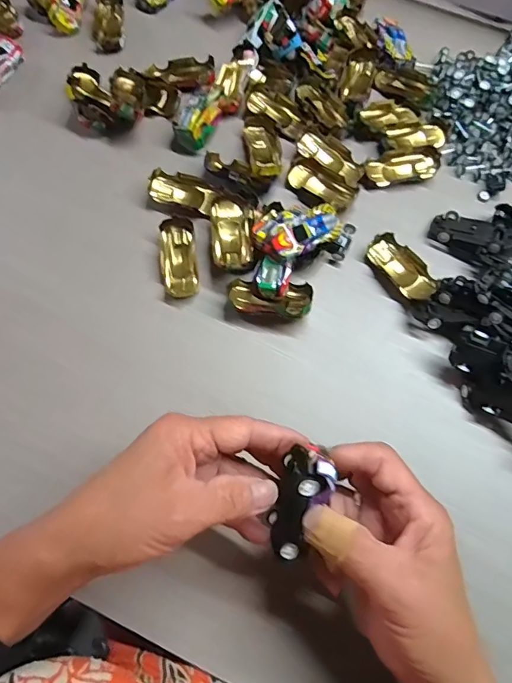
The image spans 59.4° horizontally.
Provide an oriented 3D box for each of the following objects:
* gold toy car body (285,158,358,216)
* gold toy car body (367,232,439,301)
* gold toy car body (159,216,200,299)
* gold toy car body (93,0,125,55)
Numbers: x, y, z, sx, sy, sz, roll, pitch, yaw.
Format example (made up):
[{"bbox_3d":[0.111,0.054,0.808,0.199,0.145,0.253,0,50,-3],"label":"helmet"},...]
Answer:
[{"bbox_3d":[0.056,-0.132,0.387,0.061,0.019,0.031,29,75,7],"label":"gold toy car body"},{"bbox_3d":[0.117,-0.060,0.360,0.030,0.017,0.063,-32,77,-10],"label":"gold toy car body"},{"bbox_3d":[-0.061,-0.066,0.355,0.027,0.013,0.062,-6,74,-3],"label":"gold toy car body"},{"bbox_3d":[-0.146,-0.314,0.442,0.031,0.019,0.067,-3,74,-2],"label":"gold toy car body"}]

